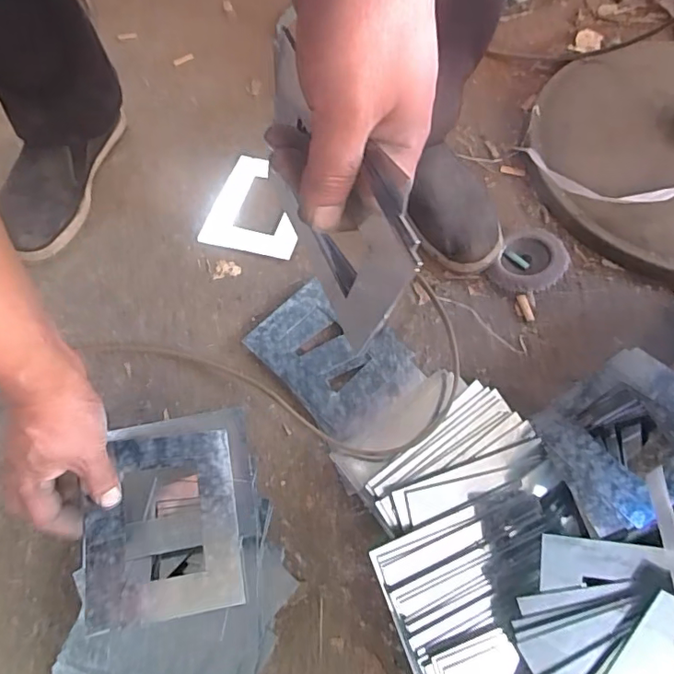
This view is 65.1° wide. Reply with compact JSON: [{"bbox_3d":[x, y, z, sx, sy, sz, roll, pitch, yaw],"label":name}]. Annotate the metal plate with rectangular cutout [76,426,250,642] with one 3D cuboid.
[{"bbox_3d":[-0.146,0.156,0.446,0.120,0.011,0.147,-3,62,-21],"label":"metal plate with rectangular cutout"}]

